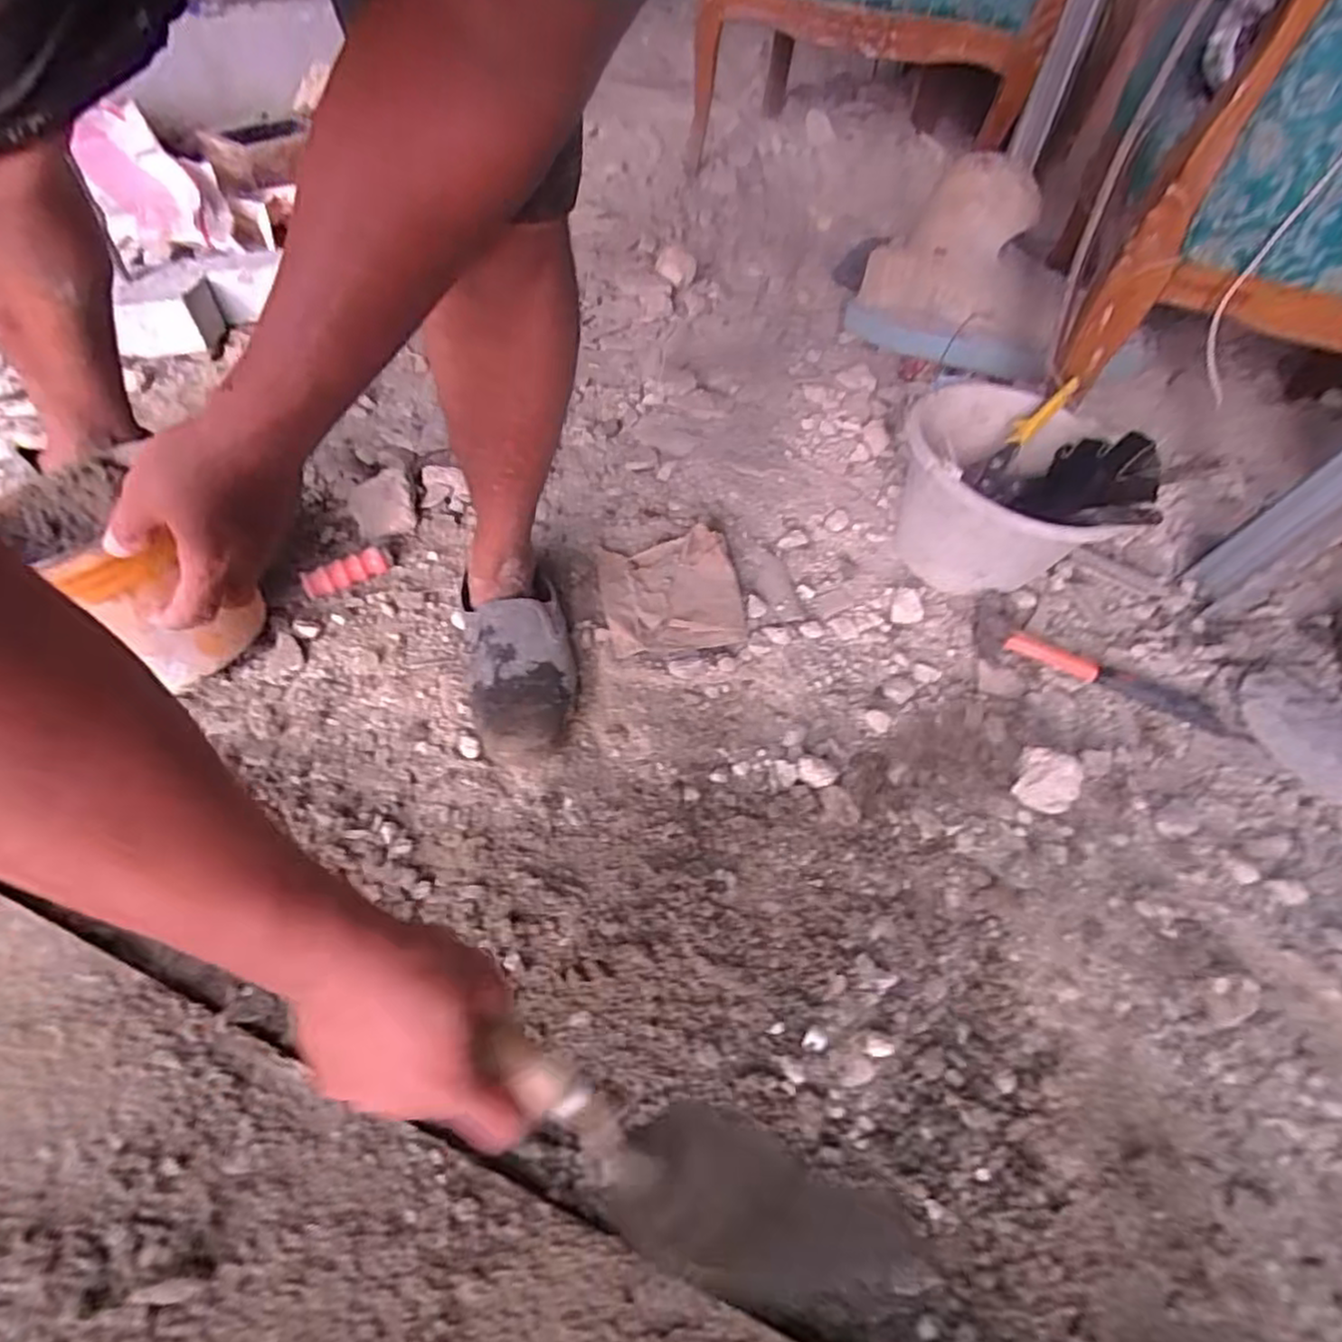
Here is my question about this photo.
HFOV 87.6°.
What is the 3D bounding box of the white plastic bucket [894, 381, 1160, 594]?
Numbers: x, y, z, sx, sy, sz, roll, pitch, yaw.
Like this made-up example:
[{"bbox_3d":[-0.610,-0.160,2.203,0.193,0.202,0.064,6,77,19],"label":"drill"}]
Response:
[{"bbox_3d":[0.376,-0.200,0.793,0.242,0.157,0.247,3,49,-4],"label":"white plastic bucket"}]

